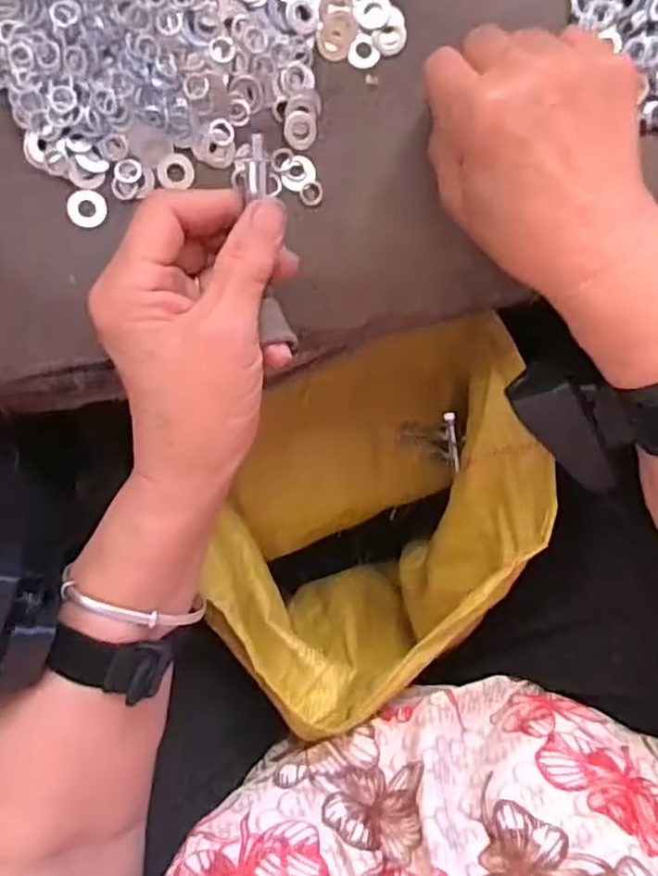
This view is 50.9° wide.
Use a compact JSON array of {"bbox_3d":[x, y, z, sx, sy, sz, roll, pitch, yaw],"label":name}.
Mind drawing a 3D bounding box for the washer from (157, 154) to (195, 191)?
[{"bbox_3d":[-0.072,-0.125,0.324,0.016,0.004,0.016,-1,94,-9],"label":"washer"}]

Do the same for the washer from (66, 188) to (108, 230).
[{"bbox_3d":[-0.112,-0.106,0.319,0.017,0.004,0.017,-1,94,-9],"label":"washer"}]

